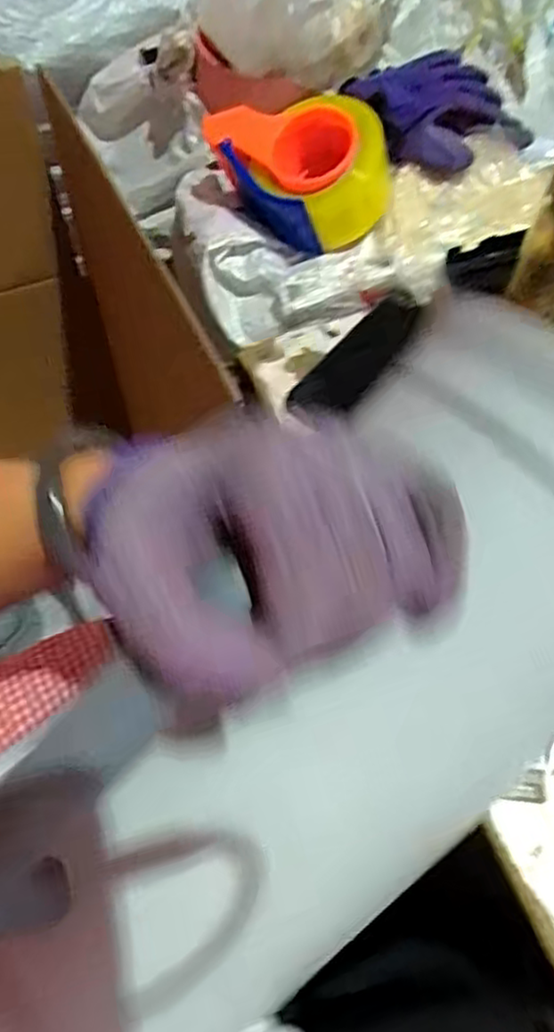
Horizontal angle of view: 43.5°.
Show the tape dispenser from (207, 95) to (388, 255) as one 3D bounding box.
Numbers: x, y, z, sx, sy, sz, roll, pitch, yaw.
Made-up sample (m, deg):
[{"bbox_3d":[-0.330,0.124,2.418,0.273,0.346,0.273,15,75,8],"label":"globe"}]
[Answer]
[{"bbox_3d":[0.017,-0.316,0.640,0.169,0.101,0.111,0,61,2],"label":"tape dispenser"}]

